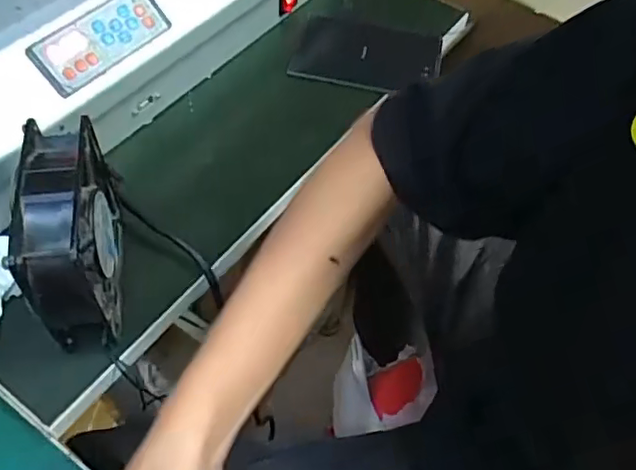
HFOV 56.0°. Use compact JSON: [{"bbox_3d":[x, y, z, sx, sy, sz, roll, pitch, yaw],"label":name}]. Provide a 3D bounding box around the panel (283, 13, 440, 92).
[{"bbox_3d":[0.051,-0.192,0.634,0.151,0.013,0.097,10,55,3],"label":"panel"}]

